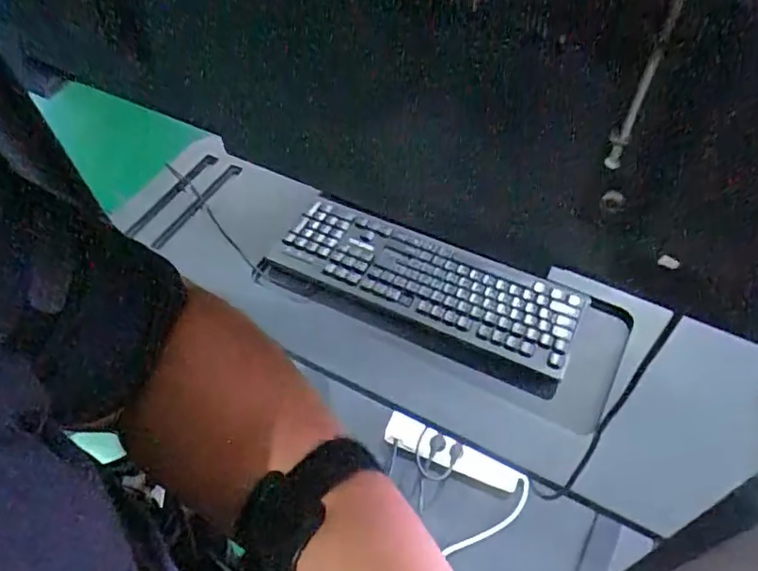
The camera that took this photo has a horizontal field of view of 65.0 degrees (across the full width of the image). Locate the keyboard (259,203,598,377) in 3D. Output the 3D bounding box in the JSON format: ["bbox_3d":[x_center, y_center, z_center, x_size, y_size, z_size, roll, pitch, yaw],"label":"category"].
[{"bbox_3d":[0.055,-0.012,0.778,0.411,0.043,0.117,22,60,15],"label":"keyboard"}]

